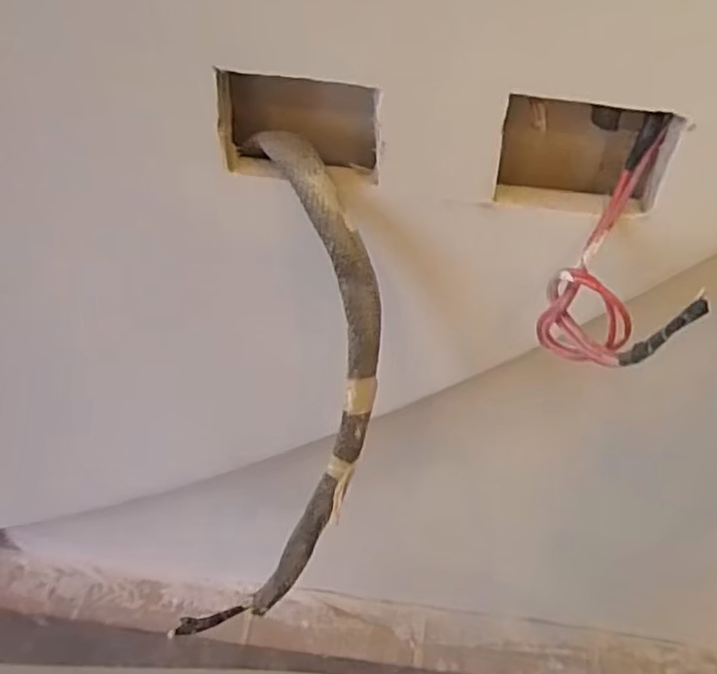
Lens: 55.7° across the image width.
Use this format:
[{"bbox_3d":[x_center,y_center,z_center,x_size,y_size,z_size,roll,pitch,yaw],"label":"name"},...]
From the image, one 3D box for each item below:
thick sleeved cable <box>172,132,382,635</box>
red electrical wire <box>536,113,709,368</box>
[{"bbox_3d":[-0.037,0.035,0.365,0.087,0.273,0.026,7,10,3],"label":"thick sleeved cable"},{"bbox_3d":[0.123,-0.036,0.318,0.055,0.088,0.110,17,49,12],"label":"red electrical wire"}]

